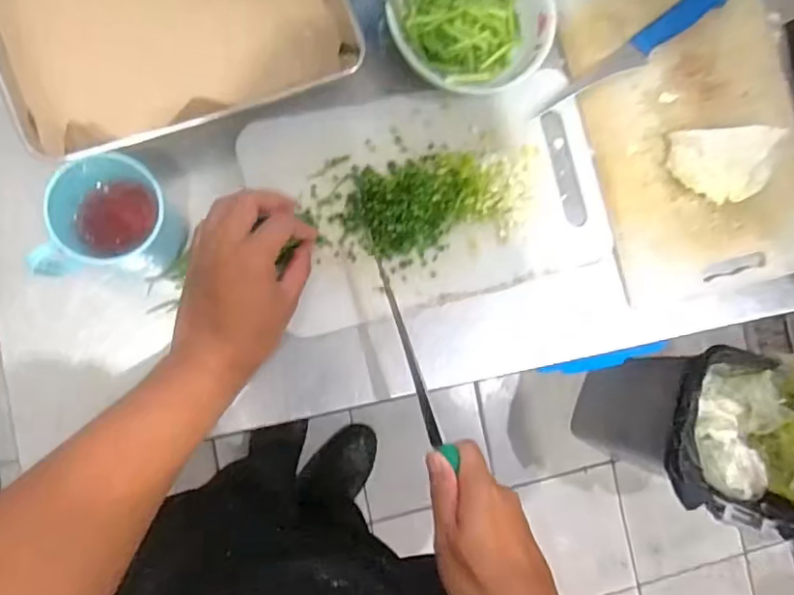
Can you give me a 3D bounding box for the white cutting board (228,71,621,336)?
[{"bbox_3d":[0.037,-0.095,0.563,0.311,0.014,0.195,-14,89,-8],"label":"white cutting board"}]

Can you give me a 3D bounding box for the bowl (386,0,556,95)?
[{"bbox_3d":[0.063,-0.251,0.556,0.143,0.054,0.143,0,87,-8],"label":"bowl"}]

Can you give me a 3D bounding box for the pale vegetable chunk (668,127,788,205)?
[{"bbox_3d":[0.312,-0.126,0.587,0.095,0.043,0.064,-2,86,-9],"label":"pale vegetable chunk"}]

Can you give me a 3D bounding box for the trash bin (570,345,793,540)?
[{"bbox_3d":[0.624,0.260,1.279,0.326,0.440,0.284,15,84,-8],"label":"trash bin"}]

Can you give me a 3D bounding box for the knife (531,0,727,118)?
[{"bbox_3d":[0.233,-0.239,0.593,0.223,0.025,0.027,-37,92,-8],"label":"knife"}]

